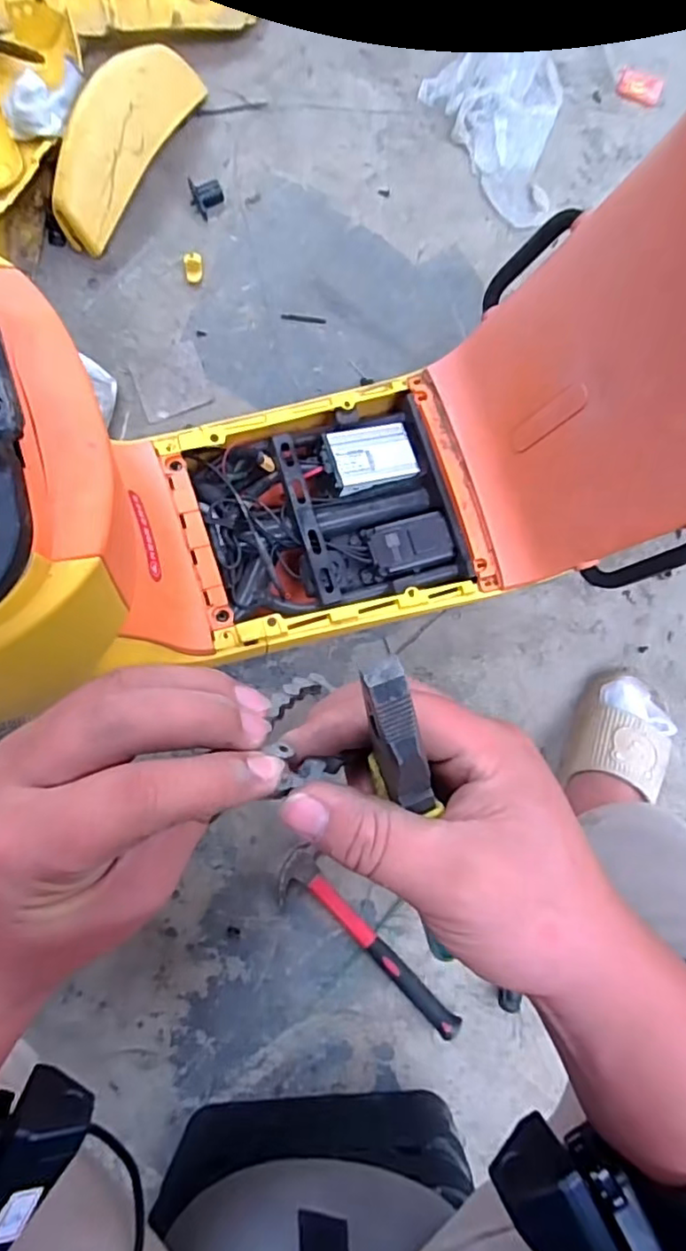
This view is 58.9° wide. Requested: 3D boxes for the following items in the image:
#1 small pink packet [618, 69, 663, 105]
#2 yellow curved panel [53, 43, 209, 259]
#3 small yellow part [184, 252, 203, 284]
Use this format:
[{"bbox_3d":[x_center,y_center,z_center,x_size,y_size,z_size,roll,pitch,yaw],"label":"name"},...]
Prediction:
[{"bbox_3d":[0.462,-0.837,0.946,0.067,0.005,0.055,17,81,2],"label":"small pink packet"},{"bbox_3d":[-0.304,-0.679,0.850,0.081,0.111,0.301,32,82,4],"label":"yellow curved panel"},{"bbox_3d":[-0.216,-0.515,0.878,0.024,0.021,0.035,-3,81,-1],"label":"small yellow part"}]

